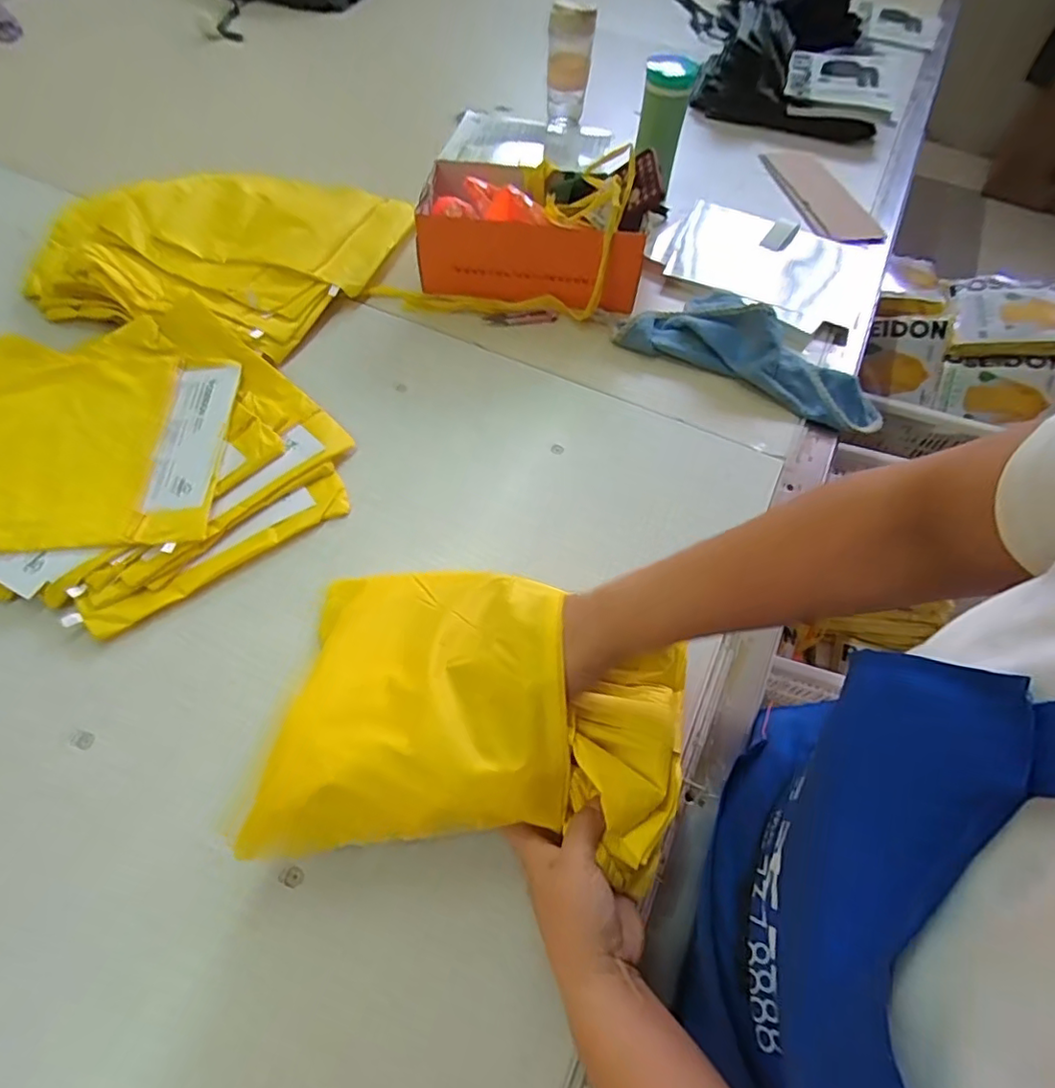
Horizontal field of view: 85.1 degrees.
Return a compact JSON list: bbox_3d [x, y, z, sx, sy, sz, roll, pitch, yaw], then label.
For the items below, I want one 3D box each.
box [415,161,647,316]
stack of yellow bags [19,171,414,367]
[{"bbox_3d":[0.008,-0.432,0.810,0.300,0.120,0.149,6,58,2],"label":"box"},{"bbox_3d":[-0.438,-0.441,0.830,0.458,0.058,0.391,13,59,7],"label":"stack of yellow bags"}]

